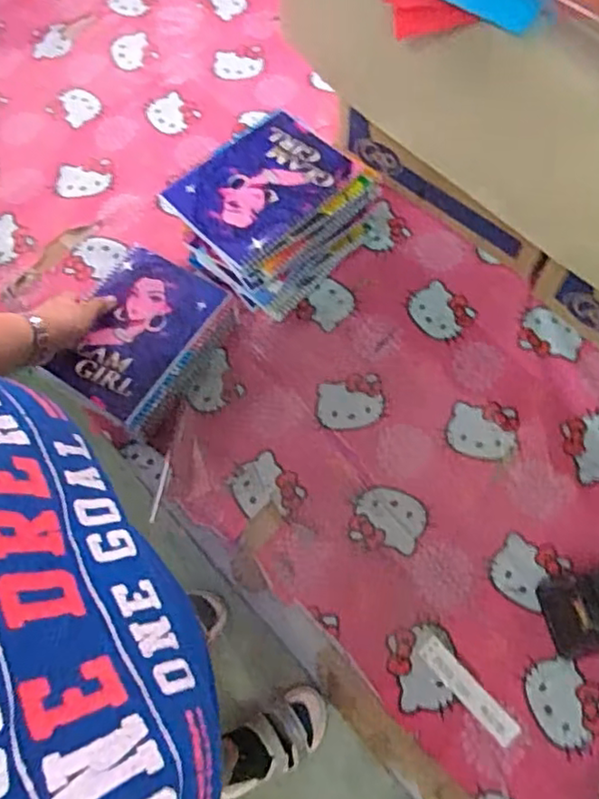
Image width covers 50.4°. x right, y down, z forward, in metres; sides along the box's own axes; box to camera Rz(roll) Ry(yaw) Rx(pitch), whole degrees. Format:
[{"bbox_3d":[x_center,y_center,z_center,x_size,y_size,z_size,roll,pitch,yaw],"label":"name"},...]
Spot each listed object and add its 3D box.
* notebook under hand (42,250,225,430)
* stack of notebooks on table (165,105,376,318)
[{"bbox_3d":[-0.194,-0.078,0.758,0.143,0.032,0.198,30,71,14],"label":"notebook under hand"},{"bbox_3d":[-0.038,-0.239,0.816,0.187,0.117,0.207,40,73,17],"label":"stack of notebooks on table"}]

